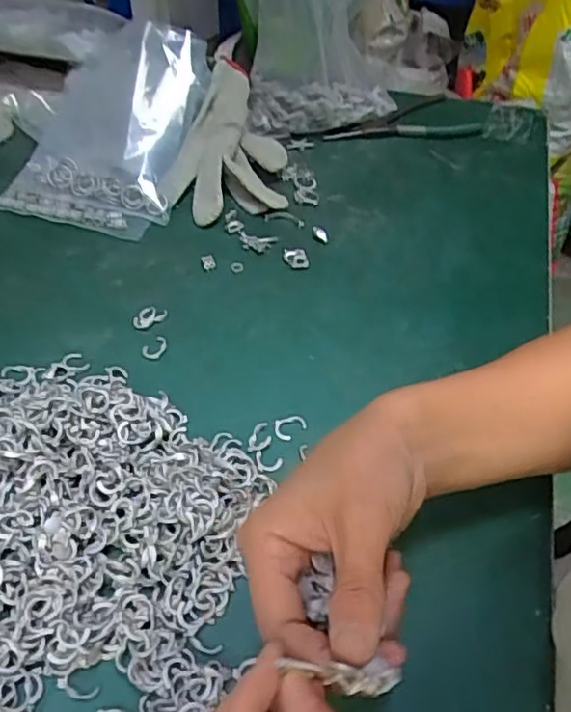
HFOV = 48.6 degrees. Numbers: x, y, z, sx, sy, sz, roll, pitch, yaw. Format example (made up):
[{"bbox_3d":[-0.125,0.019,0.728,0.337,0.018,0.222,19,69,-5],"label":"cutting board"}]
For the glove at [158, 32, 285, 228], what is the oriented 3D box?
[{"bbox_3d":[-0.062,-0.217,0.632,0.121,0.076,0.196,-3,48,-4],"label":"glove"}]

